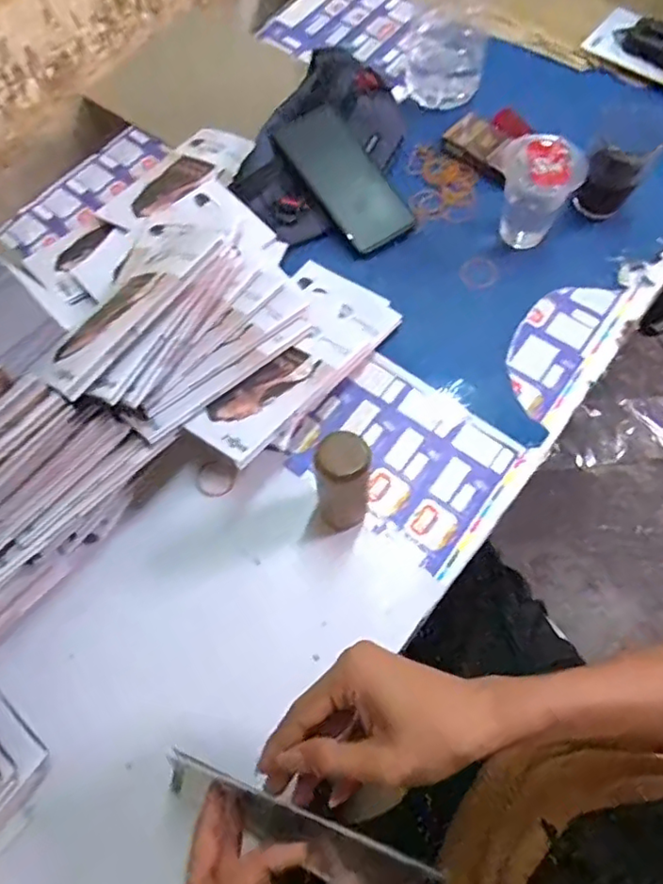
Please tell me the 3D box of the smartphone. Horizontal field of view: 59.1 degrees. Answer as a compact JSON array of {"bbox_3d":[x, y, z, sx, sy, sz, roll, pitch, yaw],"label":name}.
[{"bbox_3d":[0.016,-0.278,0.617,0.082,0.012,0.164,-34,85,-12],"label":"smartphone"}]

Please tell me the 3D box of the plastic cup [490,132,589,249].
[{"bbox_3d":[0.197,-0.244,0.566,0.059,0.094,0.074,-38,71,-13],"label":"plastic cup"}]

